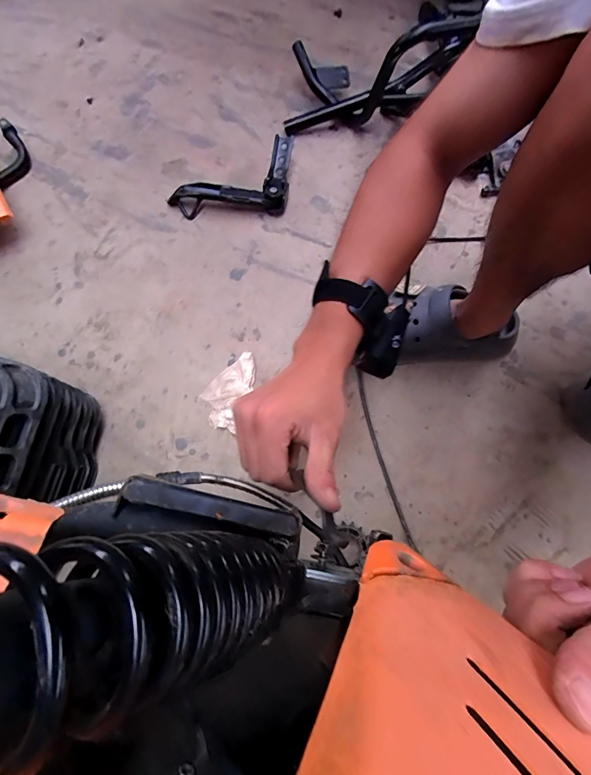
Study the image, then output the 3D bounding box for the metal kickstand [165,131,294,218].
[{"bbox_3d":[-0.106,-0.345,0.626,0.198,0.043,0.119,-2,75,-2],"label":"metal kickstand"}]

